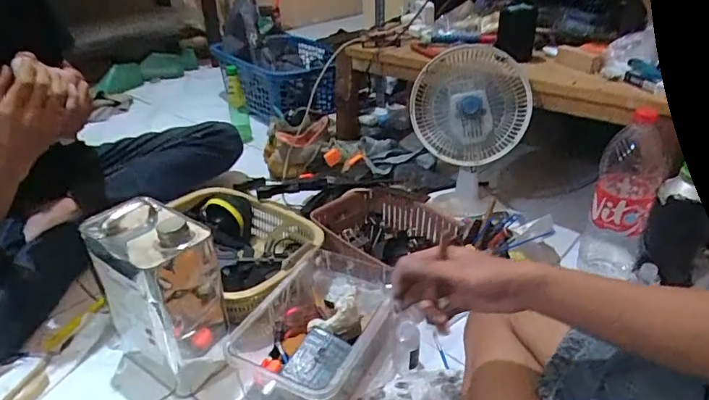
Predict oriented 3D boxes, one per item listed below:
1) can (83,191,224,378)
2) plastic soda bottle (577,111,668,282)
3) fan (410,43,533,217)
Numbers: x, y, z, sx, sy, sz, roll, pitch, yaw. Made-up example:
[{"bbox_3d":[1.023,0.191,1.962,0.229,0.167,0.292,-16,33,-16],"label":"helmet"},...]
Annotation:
[{"bbox_3d":[-0.277,0.132,0.710,0.152,0.249,0.116,19,35,31],"label":"can"},{"bbox_3d":[0.439,0.003,0.801,0.089,0.288,0.080,17,34,28],"label":"plastic soda bottle"},{"bbox_3d":[0.230,-0.130,0.999,0.223,0.311,0.136,8,31,15],"label":"fan"}]

